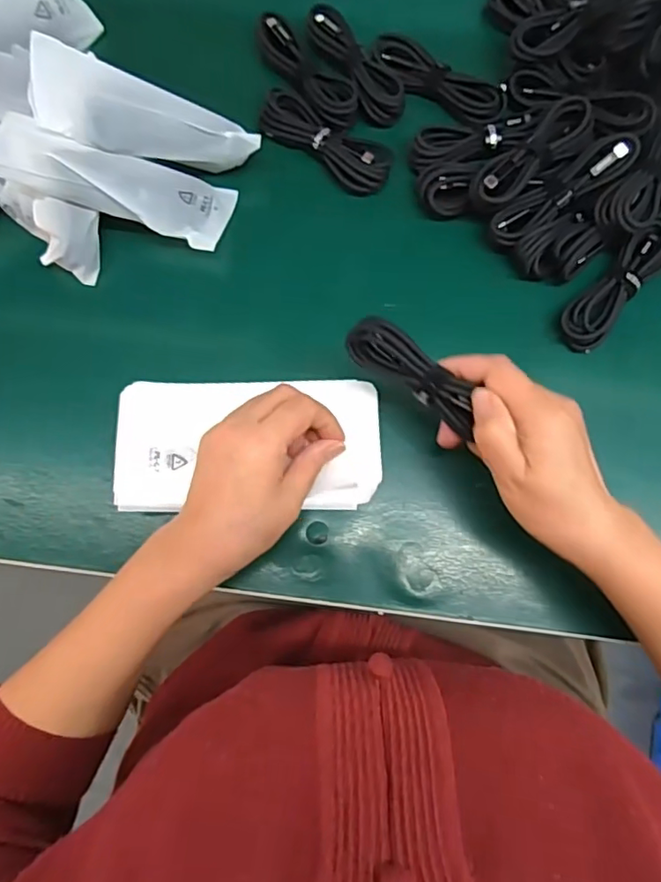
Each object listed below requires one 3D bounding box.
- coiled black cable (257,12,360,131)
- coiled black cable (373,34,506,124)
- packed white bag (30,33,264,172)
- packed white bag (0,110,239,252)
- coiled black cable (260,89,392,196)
[{"bbox_3d":[-0.021,-0.284,0.428,0.035,0.017,0.102,-40,83,-6],"label":"coiled black cable"},{"bbox_3d":[0.083,-0.276,0.426,0.106,0.013,0.032,29,82,5],"label":"coiled black cable"},{"bbox_3d":[-0.128,-0.224,0.389,0.144,0.035,0.052,10,80,-19],"label":"packed white bag"},{"bbox_3d":[-0.145,-0.177,0.386,0.150,0.017,0.055,11,80,-23],"label":"packed white bag"},{"bbox_3d":[-0.004,-0.227,0.423,0.106,0.016,0.042,28,82,5],"label":"coiled black cable"}]

